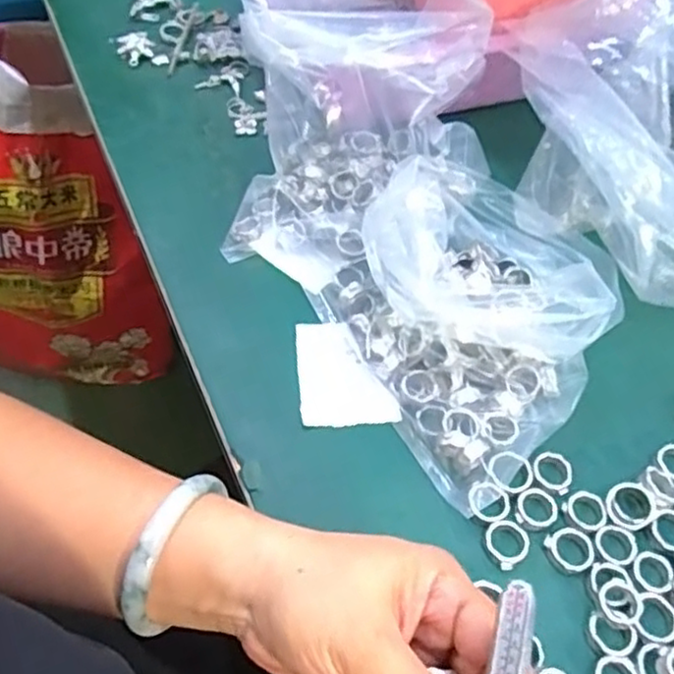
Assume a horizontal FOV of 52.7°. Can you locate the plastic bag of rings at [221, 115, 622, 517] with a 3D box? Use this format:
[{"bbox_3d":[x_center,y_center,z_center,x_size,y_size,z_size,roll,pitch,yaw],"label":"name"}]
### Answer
[{"bbox_3d":[0.059,-0.053,0.415,0.165,0.082,0.248,-31,62,-25],"label":"plastic bag of rings"}]

